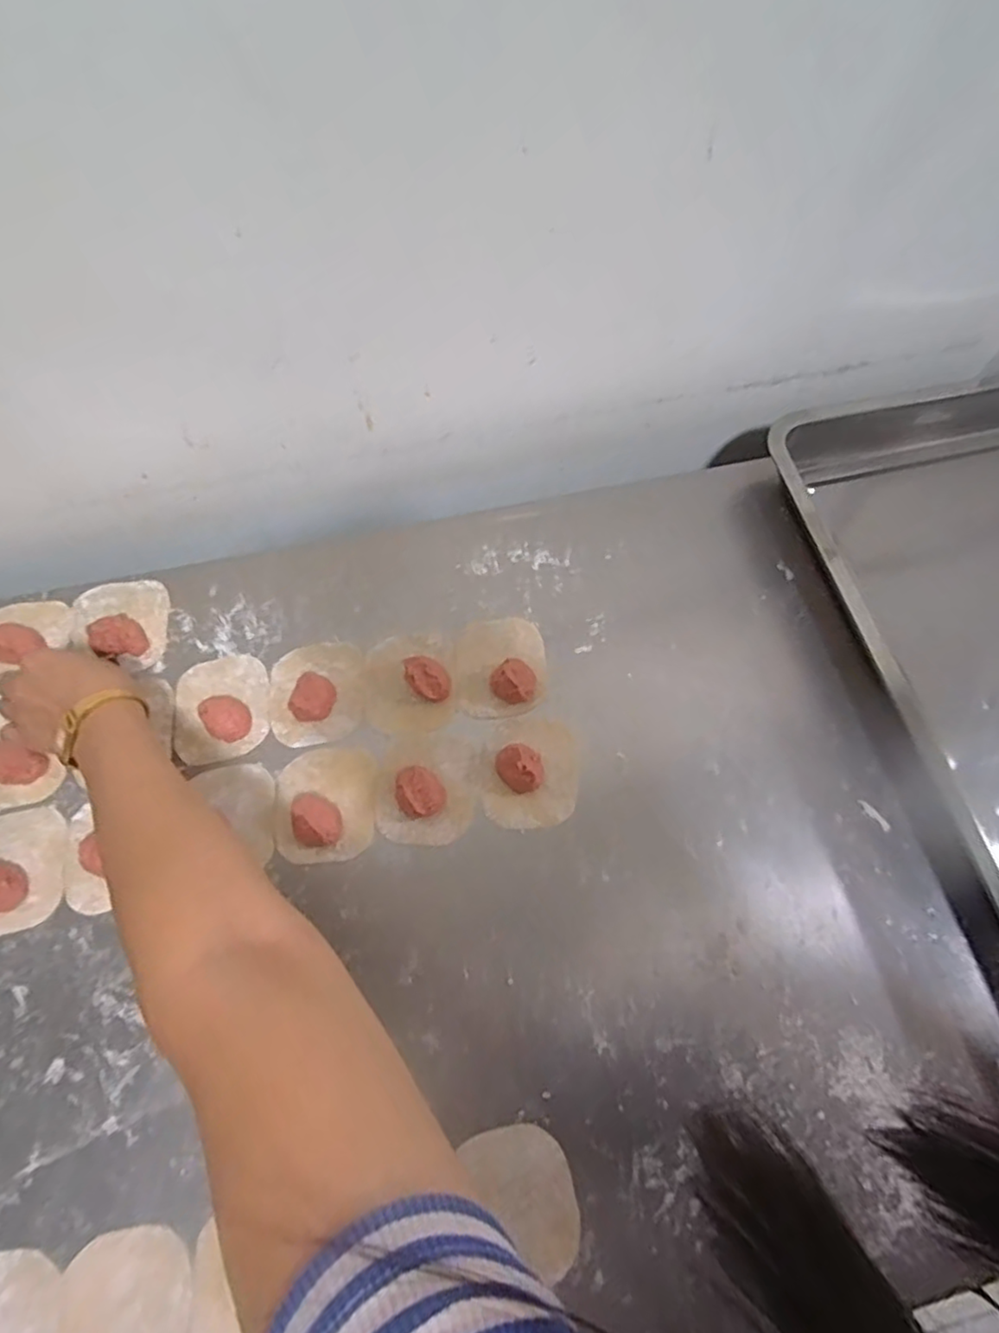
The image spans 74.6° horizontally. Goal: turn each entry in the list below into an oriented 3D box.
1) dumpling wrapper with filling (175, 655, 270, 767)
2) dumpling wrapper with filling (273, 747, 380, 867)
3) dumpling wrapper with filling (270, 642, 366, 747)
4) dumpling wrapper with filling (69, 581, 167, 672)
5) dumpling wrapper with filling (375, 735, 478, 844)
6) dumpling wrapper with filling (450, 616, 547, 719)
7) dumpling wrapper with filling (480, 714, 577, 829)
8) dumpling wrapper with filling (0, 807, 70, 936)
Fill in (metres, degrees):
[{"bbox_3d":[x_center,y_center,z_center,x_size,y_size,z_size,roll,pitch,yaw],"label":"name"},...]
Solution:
[{"bbox_3d":[-0.221,0.031,0.514,0.072,0.022,0.085,-8,68,-5],"label":"dumpling wrapper with filling"},{"bbox_3d":[-0.131,0.100,0.485,0.073,0.019,0.082,-3,68,-3],"label":"dumpling wrapper with filling"},{"bbox_3d":[-0.146,0.018,0.521,0.072,0.016,0.083,-6,68,-4],"label":"dumpling wrapper with filling"},{"bbox_3d":[-0.313,-0.038,0.537,0.069,0.021,0.081,-5,68,-4],"label":"dumpling wrapper with filling"},{"bbox_3d":[-0.054,0.089,0.493,0.075,0.016,0.082,1,68,-2],"label":"dumpling wrapper with filling"},{"bbox_3d":[0.001,-0.005,0.532,0.075,0.025,0.085,-4,68,-4],"label":"dumpling wrapper with filling"},{"bbox_3d":[0.023,0.075,0.497,0.072,0.024,0.087,4,68,0],"label":"dumpling wrapper with filling"},{"bbox_3d":[-0.352,0.144,0.464,0.073,0.028,0.084,-9,68,-6],"label":"dumpling wrapper with filling"}]

